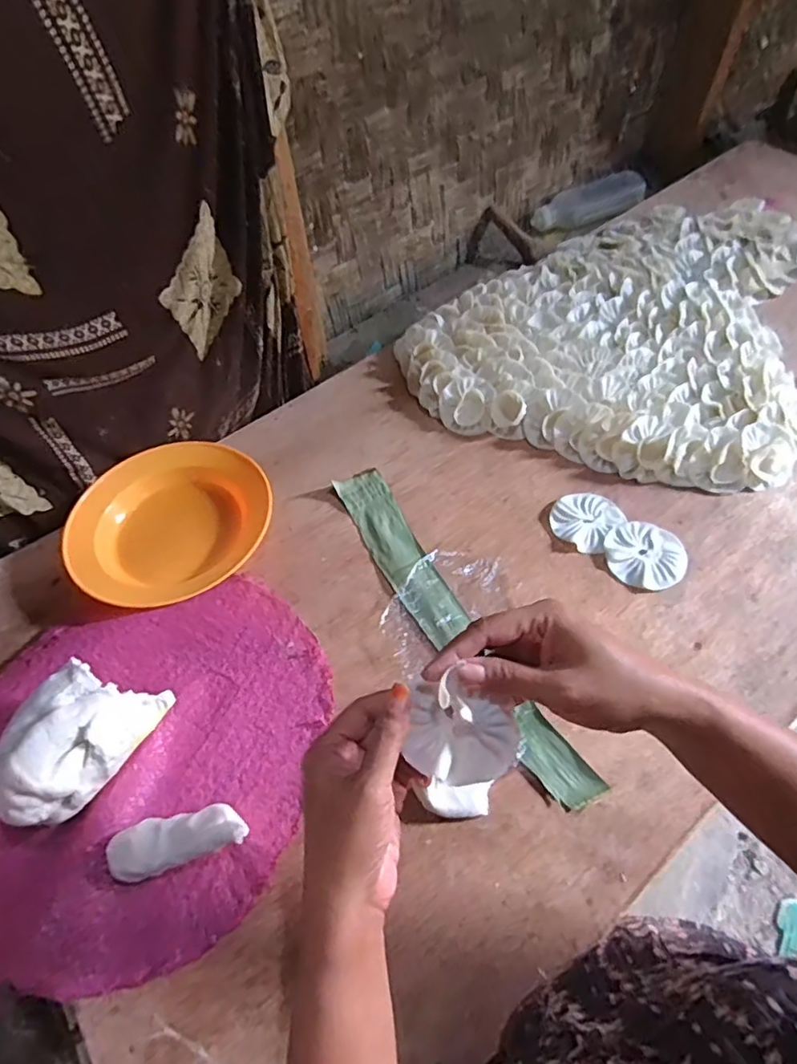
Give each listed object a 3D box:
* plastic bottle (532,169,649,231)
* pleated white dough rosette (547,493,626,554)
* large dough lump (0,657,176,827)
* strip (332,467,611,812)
[{"bbox_3d":[0.361,-0.617,1.088,0.225,0.060,0.065,-20,57,-8],"label":"plastic bottle"},{"bbox_3d":[0.206,-0.015,0.647,0.069,0.004,0.073,32,65,23],"label":"pleated white dough rosette"},{"bbox_3d":[-0.271,0.175,0.494,0.089,0.083,0.136,25,63,20],"label":"large dough lump"},{"bbox_3d":[0.047,0.083,0.593,0.059,0.006,0.413,-26,58,-14],"label":"strip"}]

